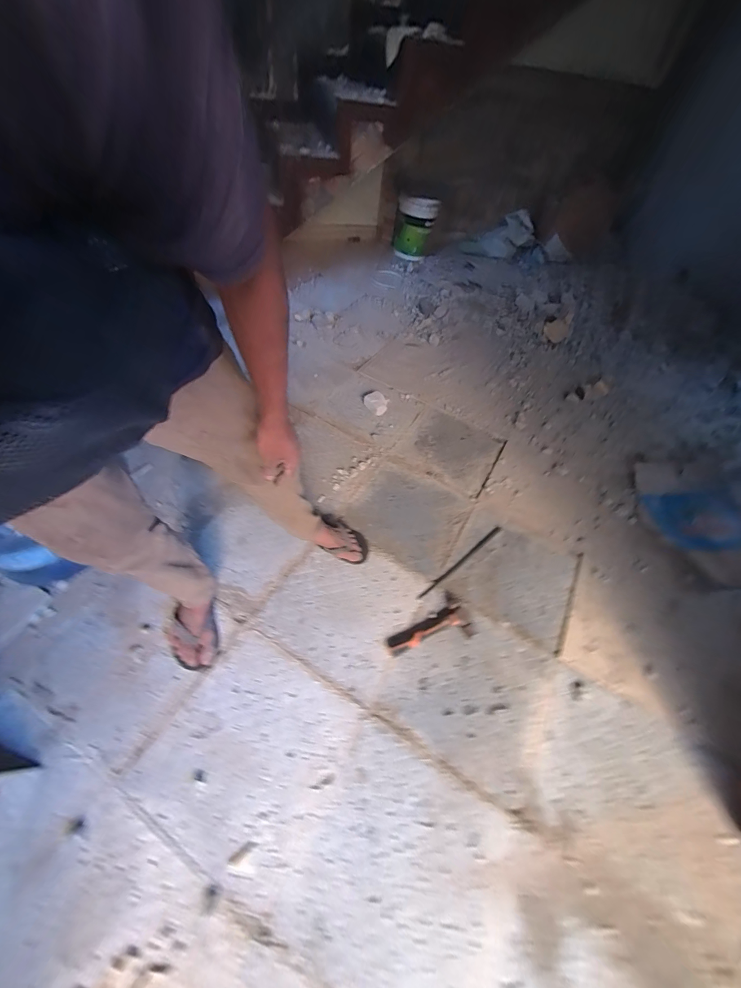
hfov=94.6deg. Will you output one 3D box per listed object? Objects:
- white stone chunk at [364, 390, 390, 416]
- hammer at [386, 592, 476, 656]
[{"bbox_3d":[0.031,-0.412,1.545,0.088,0.047,0.120,-34,64,-25],"label":"white stone chunk"},{"bbox_3d":[0.163,0.381,0.984,0.258,0.024,0.124,-15,57,-15],"label":"hammer"}]

